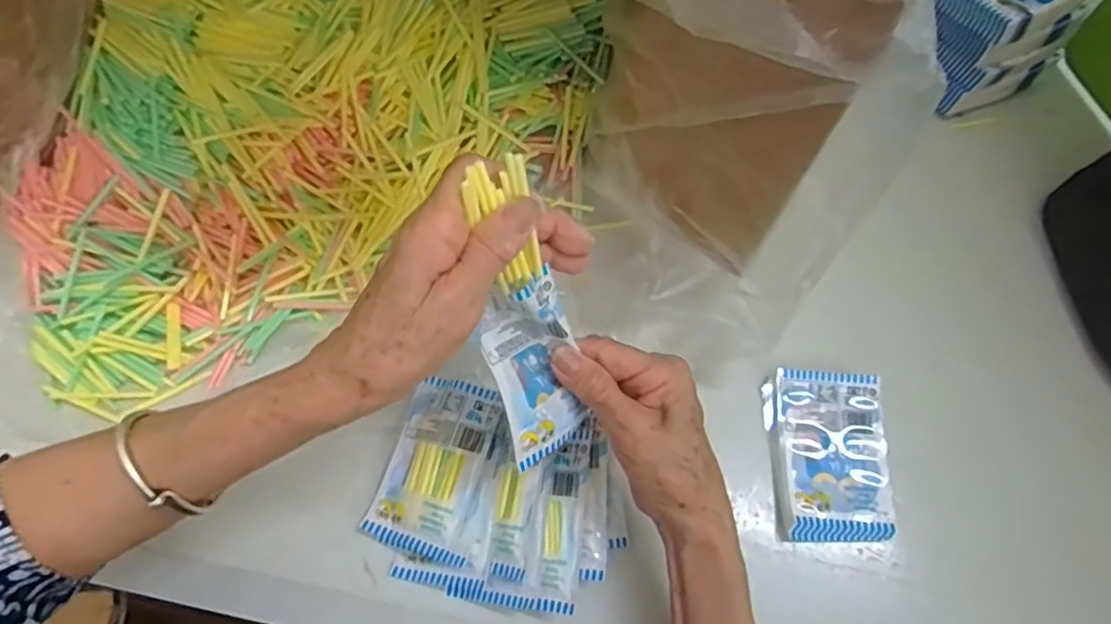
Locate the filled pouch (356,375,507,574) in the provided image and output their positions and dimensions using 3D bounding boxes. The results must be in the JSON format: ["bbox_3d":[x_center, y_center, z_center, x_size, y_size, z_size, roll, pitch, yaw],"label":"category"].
[{"bbox_3d":[-0.073,0.097,0.398,0.068,0.014,0.105,11,70,24],"label":"filled pouch"}]

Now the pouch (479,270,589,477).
[{"bbox_3d":[-0.012,0.028,0.330,0.022,0.097,0.049,11,26,42],"label":"pouch"}]

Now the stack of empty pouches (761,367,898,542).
[{"bbox_3d":[0.182,0.093,0.423,0.075,0.018,0.111,3,67,-2],"label":"stack of empty pouches"}]

